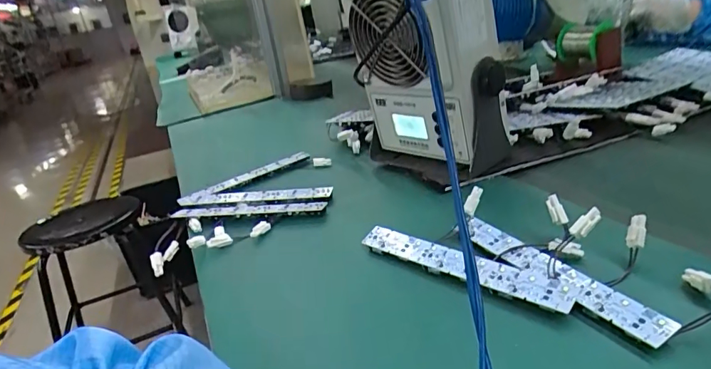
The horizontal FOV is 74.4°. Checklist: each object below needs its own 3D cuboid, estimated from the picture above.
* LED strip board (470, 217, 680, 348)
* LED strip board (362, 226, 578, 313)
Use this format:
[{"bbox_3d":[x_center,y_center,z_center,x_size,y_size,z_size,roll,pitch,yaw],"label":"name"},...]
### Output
[{"bbox_3d":[0.148,0.064,0.361,0.029,0.006,0.179,-19,25,-21],"label":"LED strip board"},{"bbox_3d":[0.082,0.064,0.388,0.188,0.009,0.029,10,41,46],"label":"LED strip board"}]

